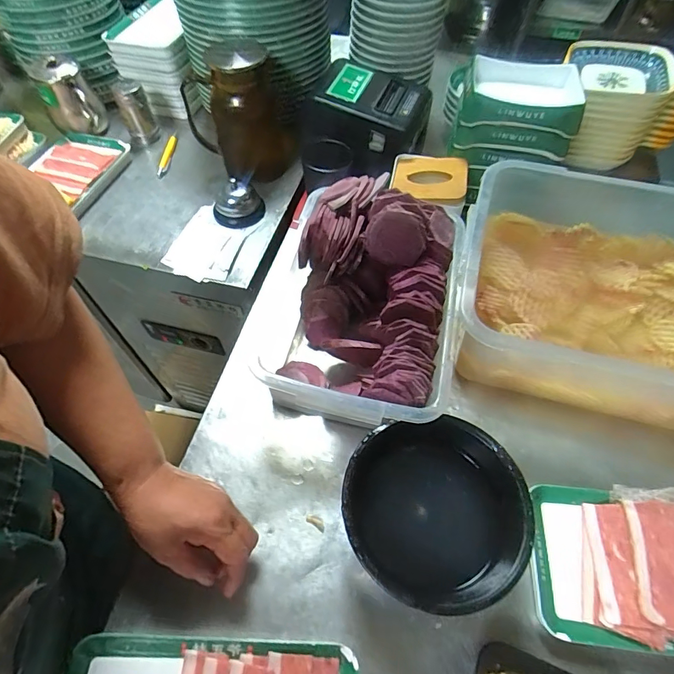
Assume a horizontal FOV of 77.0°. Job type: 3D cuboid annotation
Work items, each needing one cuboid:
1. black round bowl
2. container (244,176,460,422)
[{"bbox_3d":[0.091,0.166,0.414,0.164,0.086,0.162,0,58,1],"label":"black round bowl"},{"bbox_3d":[0.038,-0.054,0.504,0.199,0.114,0.311,10,59,8],"label":"container"}]

